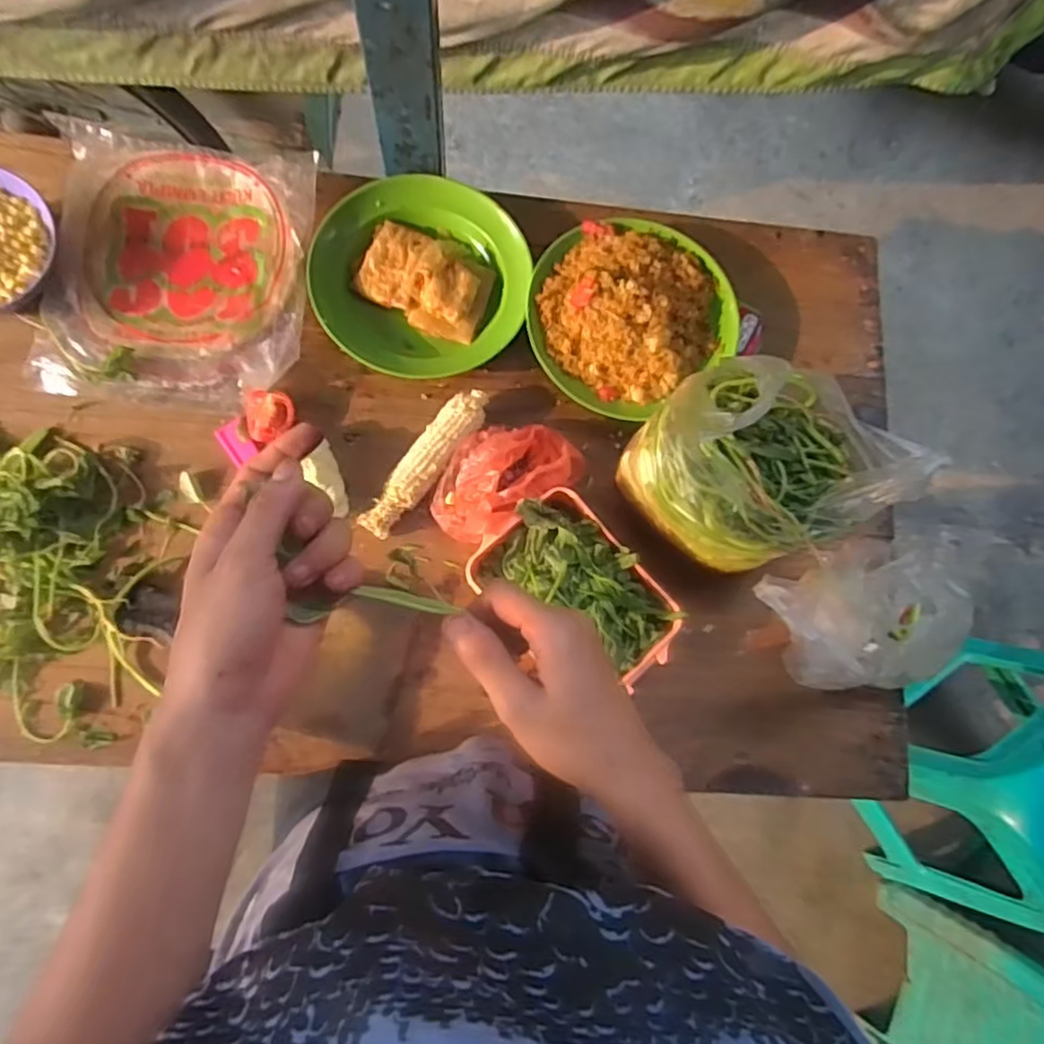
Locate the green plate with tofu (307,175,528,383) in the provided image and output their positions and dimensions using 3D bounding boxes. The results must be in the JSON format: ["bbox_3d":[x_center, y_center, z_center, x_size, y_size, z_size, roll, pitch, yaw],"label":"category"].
[{"bbox_3d":[-0.100,-0.246,0.680,0.201,0.036,0.210,0,83,-3],"label":"green plate with tofu"}]

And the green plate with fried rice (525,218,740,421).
[{"bbox_3d":[0.108,-0.217,0.684,0.210,0.047,0.192,0,83,-3],"label":"green plate with fried rice"}]

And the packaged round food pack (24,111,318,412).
[{"bbox_3d":[-0.334,-0.252,0.660,0.234,0.036,0.280,3,82,-3],"label":"packaged round food pack"}]

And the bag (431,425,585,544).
[{"bbox_3d":[-0.020,-0.047,0.619,0.147,0.063,0.089,-35,86,-7],"label":"bag"}]

